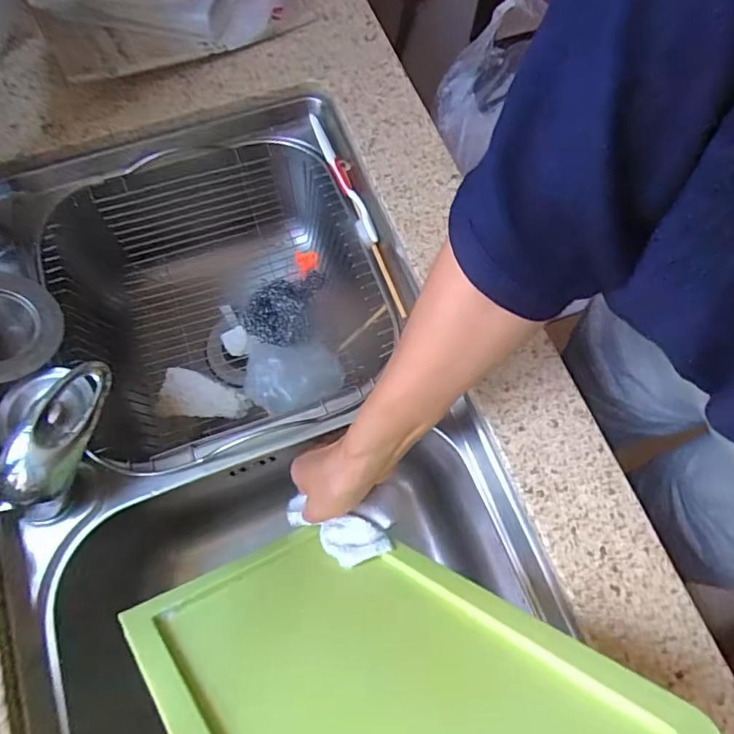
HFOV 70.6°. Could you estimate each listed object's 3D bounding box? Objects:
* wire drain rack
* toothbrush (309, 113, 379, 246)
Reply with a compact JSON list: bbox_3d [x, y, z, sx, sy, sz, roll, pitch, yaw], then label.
[{"bbox_3d":[-0.152,-0.065,0.583,0.307,0.130,0.335,-19,71,-8],"label":"wire drain rack"},{"bbox_3d":[-0.027,-0.209,0.568,0.016,0.016,0.183,-19,71,-8],"label":"toothbrush"}]

